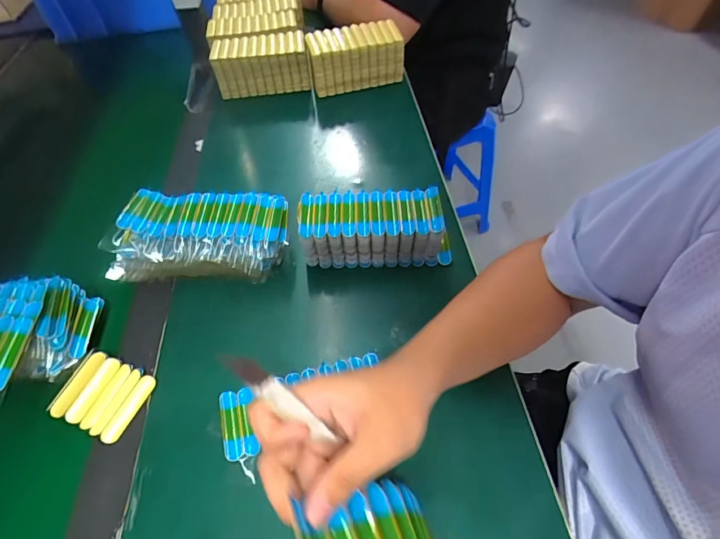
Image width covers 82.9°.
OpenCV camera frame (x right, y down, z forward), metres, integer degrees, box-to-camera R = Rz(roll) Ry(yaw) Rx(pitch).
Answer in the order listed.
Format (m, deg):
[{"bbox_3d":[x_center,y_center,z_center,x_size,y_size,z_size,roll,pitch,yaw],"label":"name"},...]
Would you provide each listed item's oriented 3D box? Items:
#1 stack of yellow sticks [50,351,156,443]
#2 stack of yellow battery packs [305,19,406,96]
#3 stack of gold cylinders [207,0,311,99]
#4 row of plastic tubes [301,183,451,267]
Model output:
[{"bbox_3d":[-0.239,0.118,0.383,0.062,0.032,0.064,17,55,16],"label":"stack of yellow sticks"},{"bbox_3d":[-0.008,-0.371,0.709,0.165,0.085,0.081,-16,53,-9],"label":"stack of yellow battery packs"},{"bbox_3d":[-0.183,-0.426,0.753,0.162,0.094,0.245,-9,52,-3],"label":"stack of gold cylinders"},{"bbox_3d":[0.018,-0.045,0.467,0.167,0.081,0.061,-3,52,2],"label":"row of plastic tubes"}]

